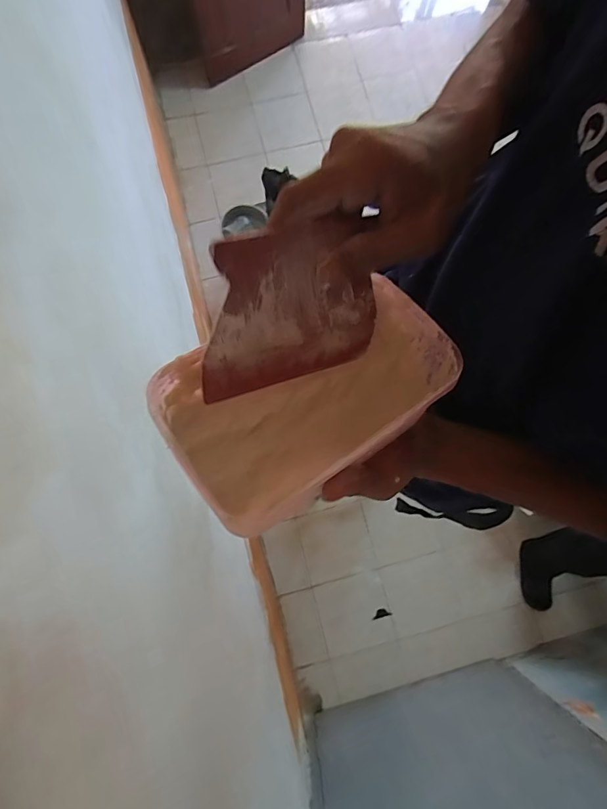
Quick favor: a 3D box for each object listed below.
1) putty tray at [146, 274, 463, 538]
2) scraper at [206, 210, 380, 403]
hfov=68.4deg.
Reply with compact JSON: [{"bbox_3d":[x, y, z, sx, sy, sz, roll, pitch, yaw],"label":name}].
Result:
[{"bbox_3d":[0.007,-0.002,0.300,0.188,0.086,0.111,-26,81,-10],"label":"putty tray"},{"bbox_3d":[-0.003,-0.054,0.266,0.116,0.105,0.004,-19,51,-26],"label":"scraper"}]

